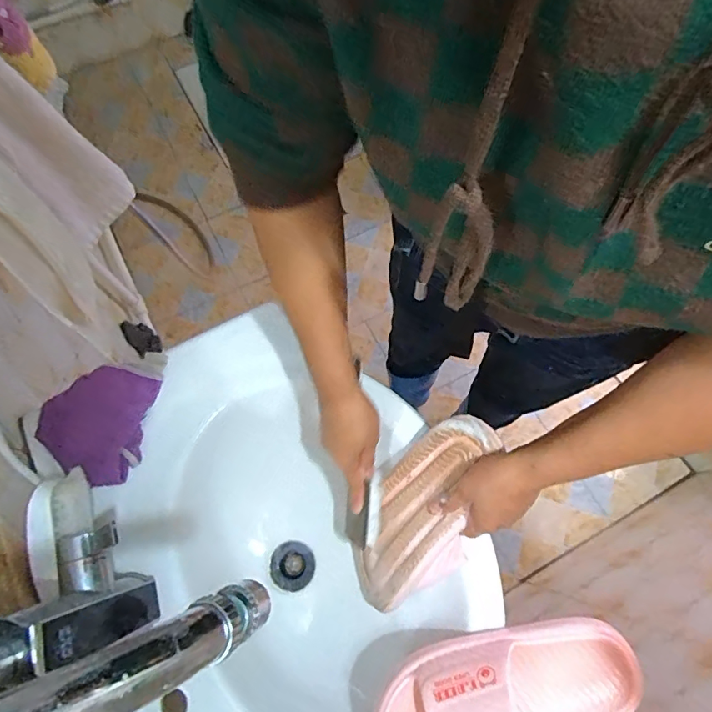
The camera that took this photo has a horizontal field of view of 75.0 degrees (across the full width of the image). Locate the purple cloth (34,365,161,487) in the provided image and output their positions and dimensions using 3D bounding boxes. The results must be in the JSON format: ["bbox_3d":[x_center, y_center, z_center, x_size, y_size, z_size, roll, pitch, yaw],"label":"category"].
[{"bbox_3d":[-0.306,0.071,0.539,0.123,0.053,0.127,14,71,6],"label":"purple cloth"}]

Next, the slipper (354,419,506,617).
[{"bbox_3d":[0.077,0.180,0.535,0.107,0.082,0.251,25,100,9],"label":"slipper"}]

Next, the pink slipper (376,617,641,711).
[{"bbox_3d":[0.144,0.318,0.426,0.257,0.068,0.102,-13,70,-4],"label":"pink slipper"}]

